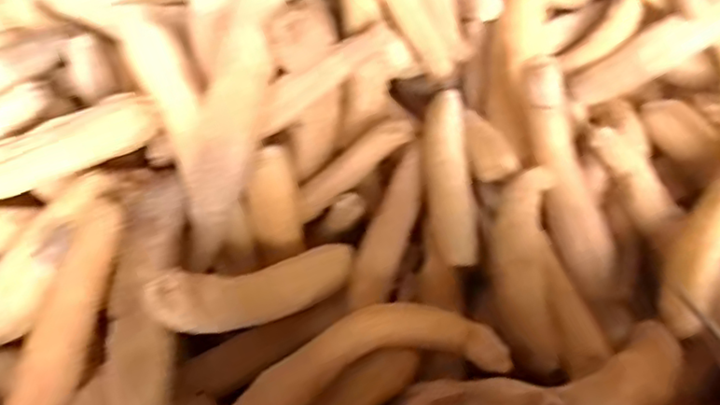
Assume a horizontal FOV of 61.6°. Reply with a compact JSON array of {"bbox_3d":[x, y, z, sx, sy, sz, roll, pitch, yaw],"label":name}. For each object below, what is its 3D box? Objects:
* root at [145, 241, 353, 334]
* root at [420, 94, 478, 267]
[{"bbox_3d":[-0.118,0.100,0.759,0.051,0.072,0.341,30,20,31],"label":"root"},{"bbox_3d":[0.132,-0.055,0.904,0.068,0.050,0.311,-3,58,3],"label":"root"}]

